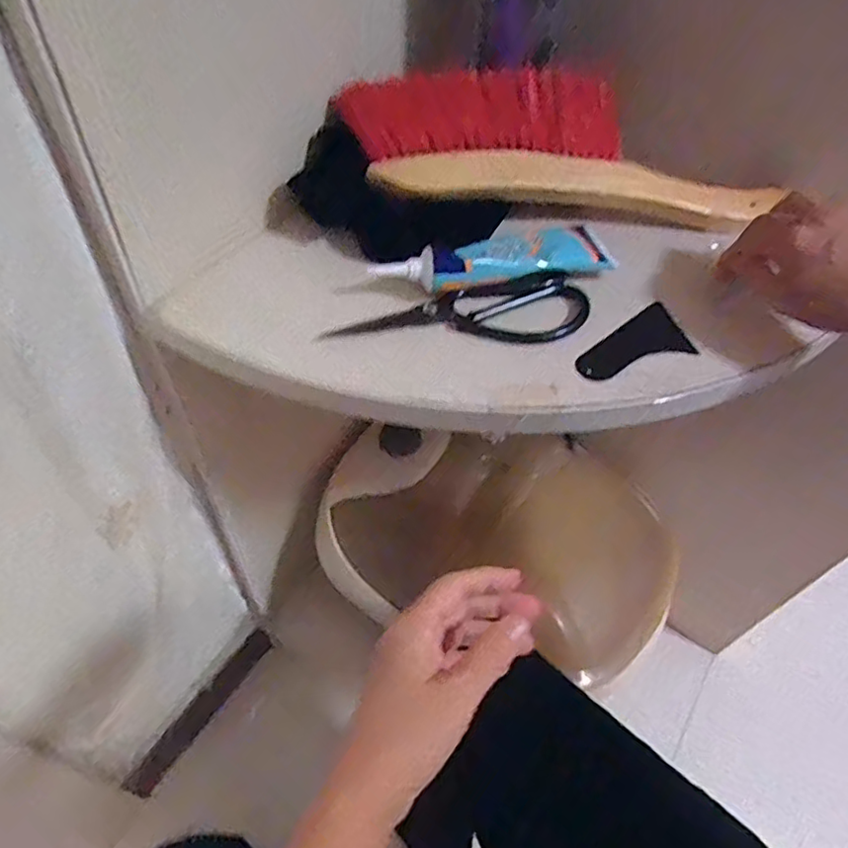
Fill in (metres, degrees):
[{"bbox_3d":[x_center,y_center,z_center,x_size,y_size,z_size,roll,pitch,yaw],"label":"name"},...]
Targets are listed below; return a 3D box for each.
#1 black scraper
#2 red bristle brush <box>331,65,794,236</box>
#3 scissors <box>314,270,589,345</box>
[{"bbox_3d":[0.154,-0.053,0.436,0.096,0.010,0.045,-35,70,-26],"label":"black scraper"},{"bbox_3d":[0.115,-0.218,0.494,0.350,0.035,0.115,9,88,-8],"label":"red bristle brush"},{"bbox_3d":[0.028,-0.078,0.439,0.190,0.020,0.055,-8,53,-11],"label":"scissors"}]

